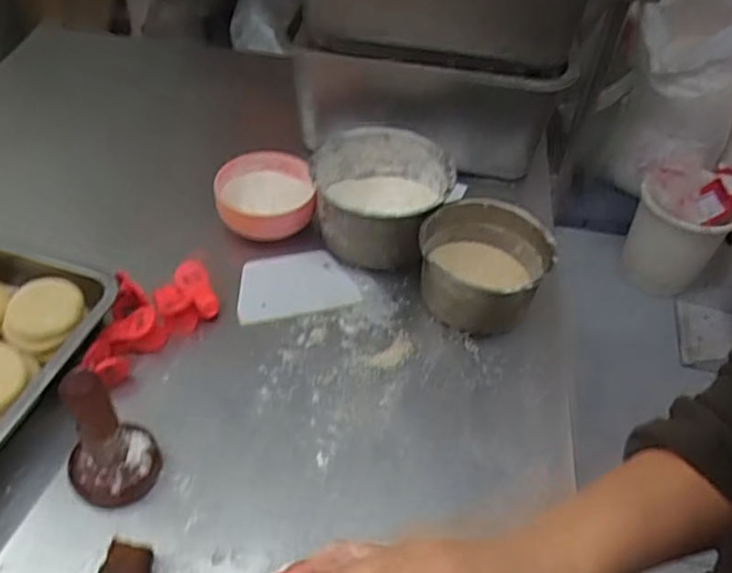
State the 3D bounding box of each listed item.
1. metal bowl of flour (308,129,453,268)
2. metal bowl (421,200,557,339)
[{"bbox_3d":[0.017,-0.100,0.757,0.147,0.083,0.151,3,48,-3],"label":"metal bowl of flour"},{"bbox_3d":[0.119,-0.024,0.694,0.124,0.073,0.127,3,48,-3],"label":"metal bowl"}]

